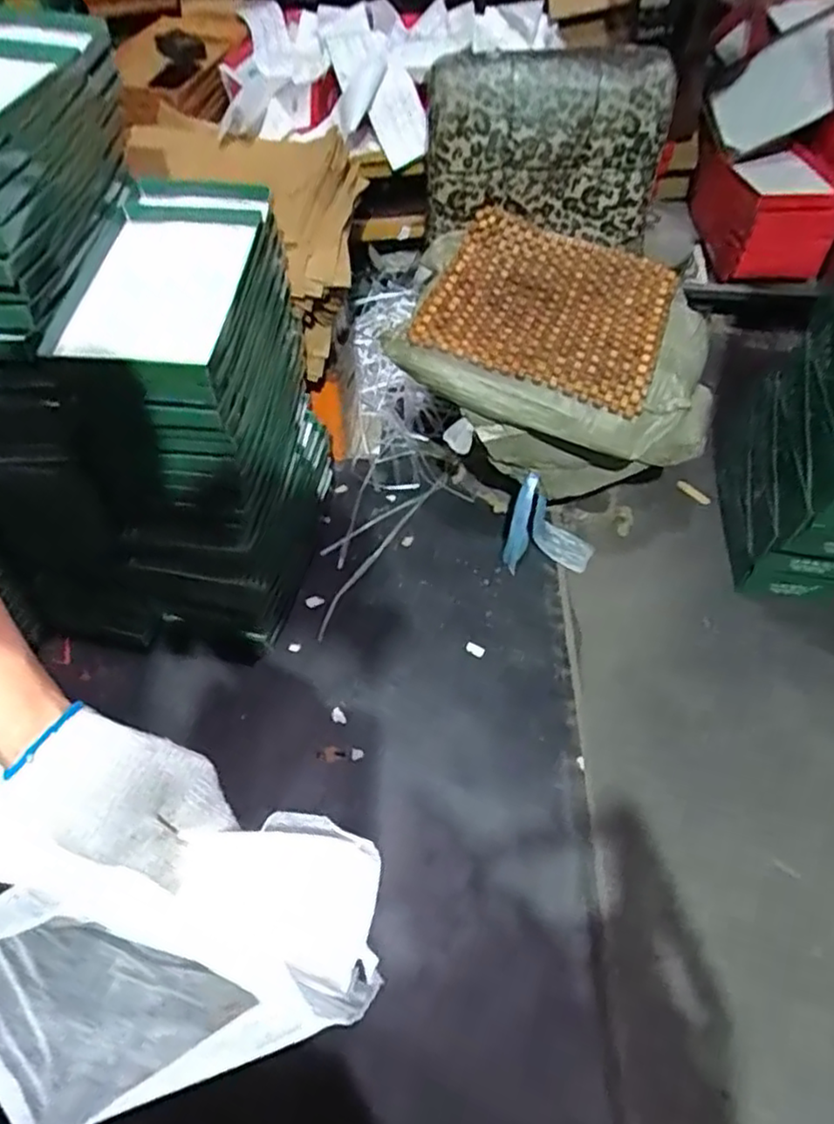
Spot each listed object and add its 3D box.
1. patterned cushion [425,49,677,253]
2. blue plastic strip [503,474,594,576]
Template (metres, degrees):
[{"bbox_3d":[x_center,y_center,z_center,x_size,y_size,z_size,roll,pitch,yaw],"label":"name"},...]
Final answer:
[{"bbox_3d":[0.223,-0.718,1.238,0.416,0.307,0.131,4,56,5],"label":"patterned cushion"},{"bbox_3d":[0.268,-0.066,1.371,0.167,0.180,0.150,17,58,13],"label":"blue plastic strip"}]

